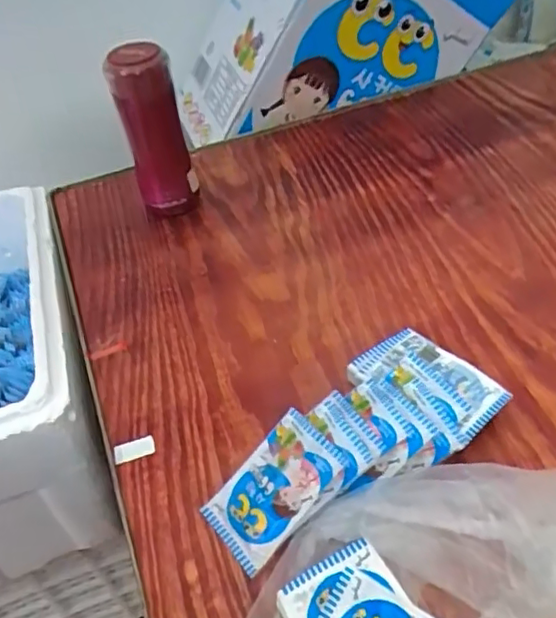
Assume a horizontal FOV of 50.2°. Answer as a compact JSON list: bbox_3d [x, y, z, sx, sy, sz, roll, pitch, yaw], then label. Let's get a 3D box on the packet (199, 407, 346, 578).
[{"bbox_3d":[-0.004,0.130,0.426,0.101,0.007,0.061,-49,52,-2],"label":"packet"}]

